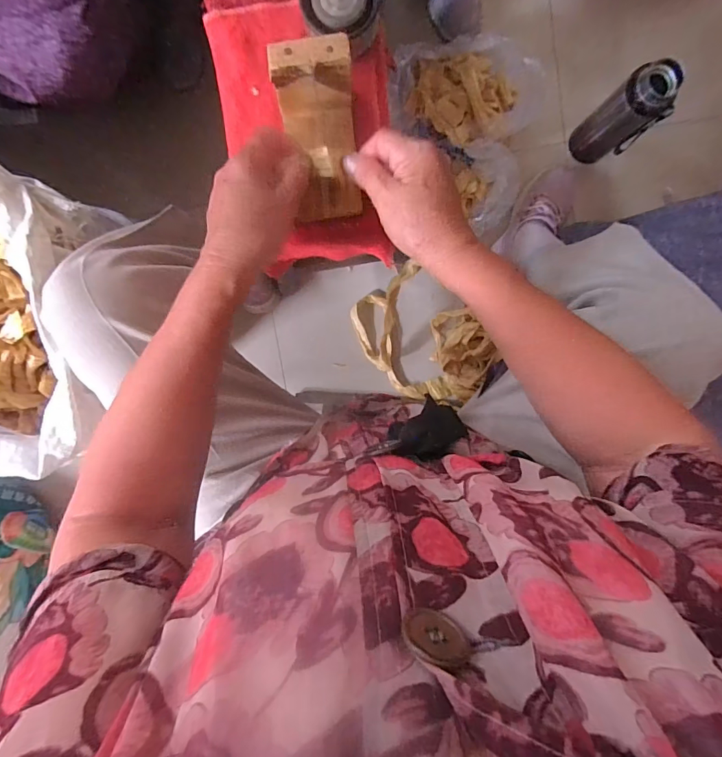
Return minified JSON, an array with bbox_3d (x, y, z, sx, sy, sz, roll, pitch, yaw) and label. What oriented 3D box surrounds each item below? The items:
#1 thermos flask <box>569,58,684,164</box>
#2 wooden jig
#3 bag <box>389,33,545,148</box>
[{"bbox_3d":[0.411,-0.409,0.683,0.082,0.190,0.069,45,94,-3],"label":"thermos flask"},{"bbox_3d":[-0.033,-0.191,0.341,0.057,0.075,0.103,-5,95,1],"label":"wooden jig"},{"bbox_3d":[0.173,-0.477,0.714,0.242,0.089,0.150,8,96,0],"label":"bag"}]

